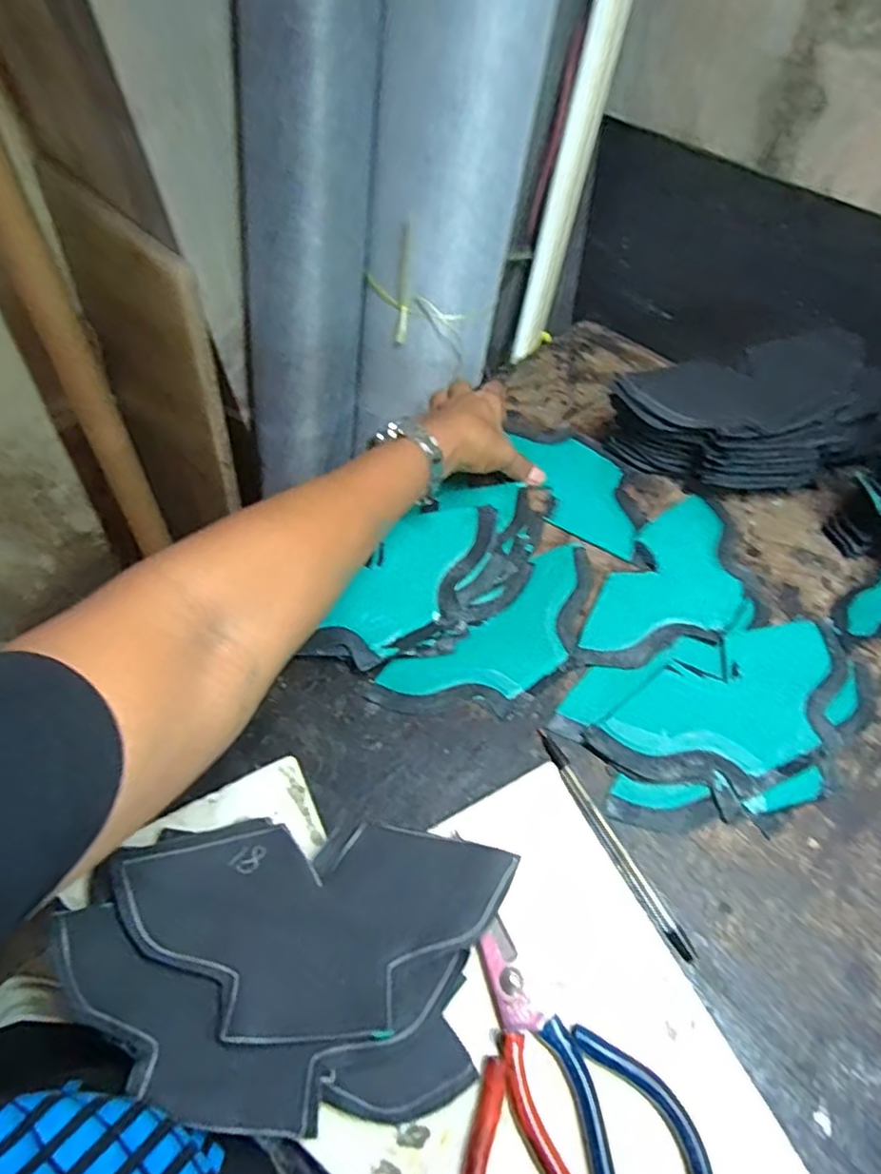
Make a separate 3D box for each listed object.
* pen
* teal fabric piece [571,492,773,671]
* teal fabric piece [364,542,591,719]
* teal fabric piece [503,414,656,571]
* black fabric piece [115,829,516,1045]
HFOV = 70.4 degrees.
[{"bbox_3d":[0.099,0.146,0.366,0.009,0.007,0.142,-26,59,-14],"label":"pen"},{"bbox_3d":[0.181,0.001,0.456,0.099,0.005,0.181,31,63,21],"label":"teal fabric piece"},{"bbox_3d":[0.048,0.037,0.438,0.189,0.009,0.075,-36,62,-19],"label":"teal fabric piece"},{"bbox_3d":[0.121,-0.084,0.525,0.078,0.004,0.182,-18,56,-9],"label":"teal fabric piece"},{"bbox_3d":[-0.059,0.163,0.301,0.181,0.012,0.086,-1,58,0],"label":"black fabric piece"}]

